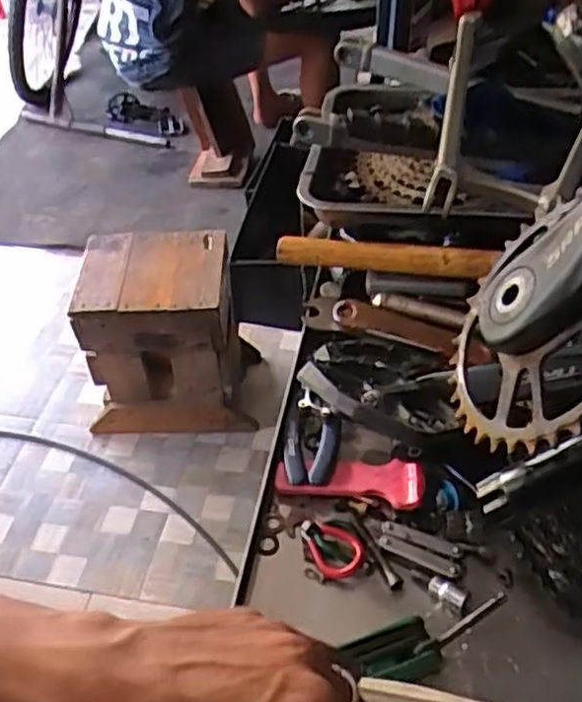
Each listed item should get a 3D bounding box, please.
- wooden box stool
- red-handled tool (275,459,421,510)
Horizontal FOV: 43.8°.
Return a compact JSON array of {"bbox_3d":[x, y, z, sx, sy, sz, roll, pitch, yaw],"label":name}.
[{"bbox_3d":[-0.269,-0.030,1.640,0.361,0.410,0.238,1,46,4],"label":"wooden box stool"},{"bbox_3d":[0.048,0.103,0.583,0.117,0.010,0.036,6,69,7],"label":"red-handled tool"}]

